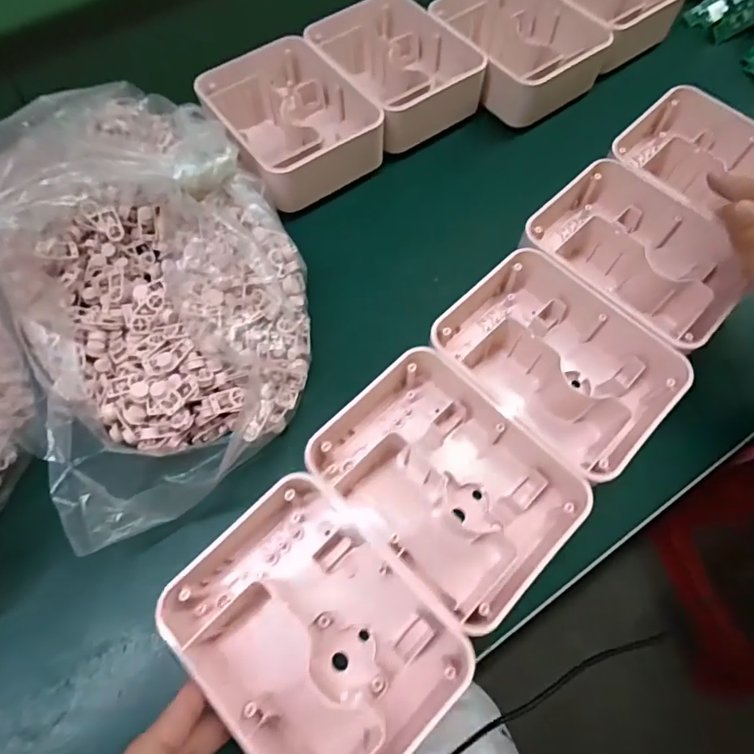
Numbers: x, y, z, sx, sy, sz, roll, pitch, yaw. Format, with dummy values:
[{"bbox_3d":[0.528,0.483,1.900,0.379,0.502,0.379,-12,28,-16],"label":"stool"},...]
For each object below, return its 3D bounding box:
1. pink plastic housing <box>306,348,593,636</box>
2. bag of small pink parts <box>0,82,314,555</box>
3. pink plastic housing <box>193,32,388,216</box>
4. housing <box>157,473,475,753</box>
[{"bbox_3d":[0.040,0.051,0.269,0.139,0.039,0.107,42,73,16],"label":"pink plastic housing"},{"bbox_3d":[-0.148,-0.073,0.296,0.178,0.085,0.287,-29,70,-11],"label":"bag of small pink parts"},{"bbox_3d":[-0.066,-0.195,0.370,0.101,0.040,0.137,-32,71,-13],"label":"pink plastic housing"},{"bbox_3d":[-0.032,0.124,0.240,0.136,0.044,0.101,40,74,16],"label":"housing"}]

